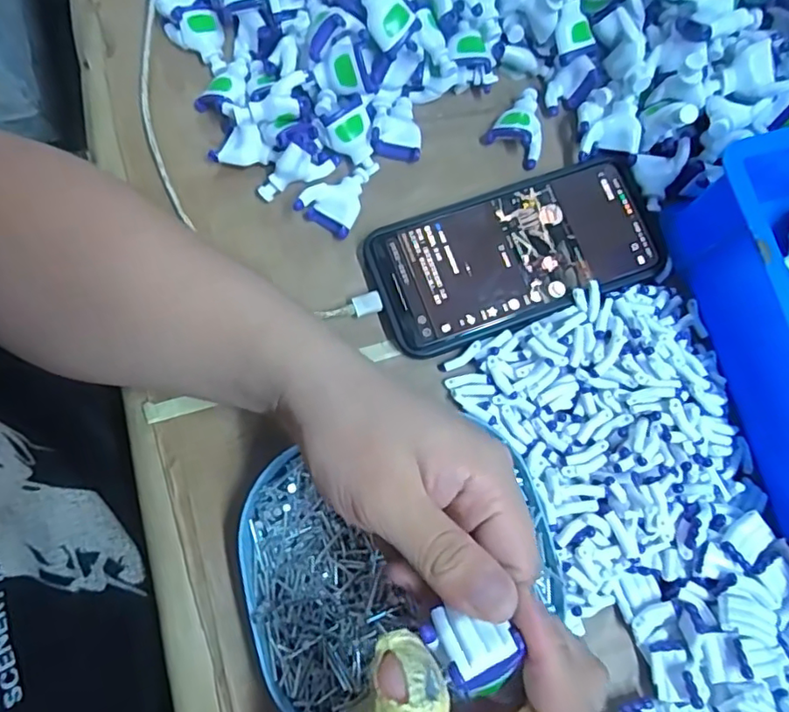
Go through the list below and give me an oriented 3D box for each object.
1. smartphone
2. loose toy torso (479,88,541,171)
[{"bbox_3d":[0.071,-0.059,0.330,0.165,0.007,0.078,-20,81,-6],"label":"smartphone"},{"bbox_3d":[0.078,-0.140,0.350,0.035,0.014,0.043,31,80,3],"label":"loose toy torso"}]

